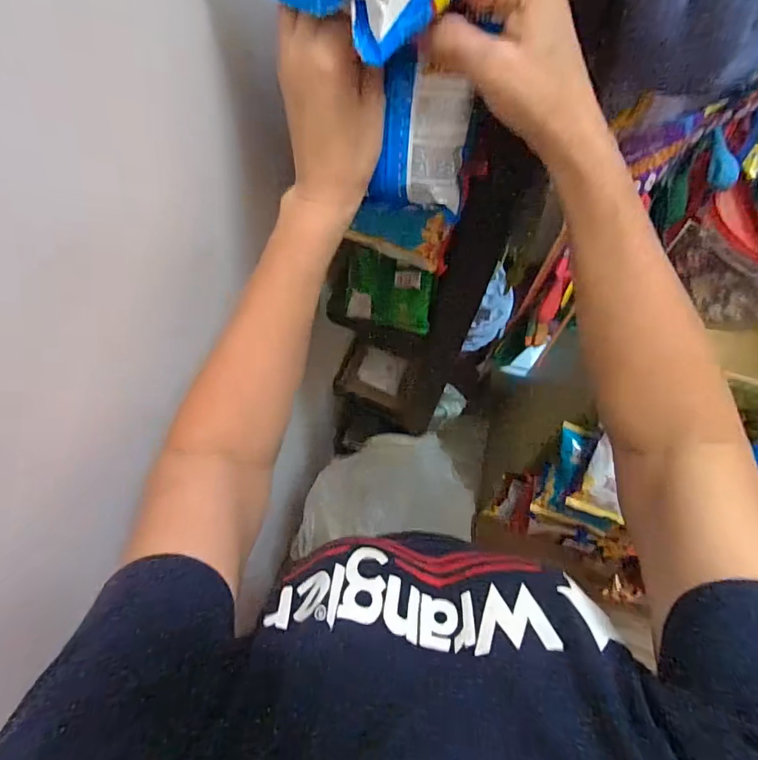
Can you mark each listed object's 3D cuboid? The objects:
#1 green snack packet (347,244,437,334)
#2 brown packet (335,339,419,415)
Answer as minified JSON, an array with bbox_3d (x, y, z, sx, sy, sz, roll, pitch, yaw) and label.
[{"bbox_3d":[0.015,-0.111,0.573,0.103,0.102,0.028,14,45,5],"label":"green snack packet"},{"bbox_3d":[0.000,-0.005,0.992,0.159,0.035,0.119,18,99,-6],"label":"brown packet"}]

